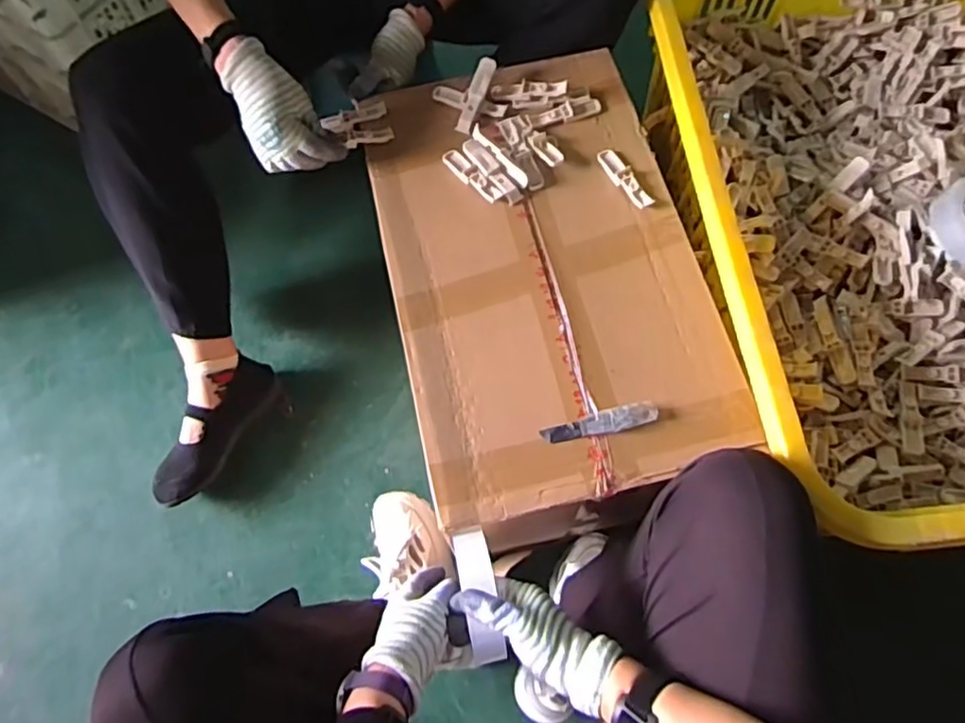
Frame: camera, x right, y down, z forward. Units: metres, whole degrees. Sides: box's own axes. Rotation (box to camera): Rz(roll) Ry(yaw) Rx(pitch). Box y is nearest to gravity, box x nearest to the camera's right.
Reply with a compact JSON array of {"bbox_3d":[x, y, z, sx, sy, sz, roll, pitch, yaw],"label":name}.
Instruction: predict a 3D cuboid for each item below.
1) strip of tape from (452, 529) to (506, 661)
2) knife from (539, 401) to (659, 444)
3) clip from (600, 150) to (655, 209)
[{"bbox_3d":[-0.003,0.231,0.638,0.034,0.018,0.123,-10,75,-4],"label":"strip of tape"},{"bbox_3d":[0.125,0.066,0.685,0.121,0.013,0.025,-15,68,-6],"label":"knife"},{"bbox_3d":[0.178,-0.231,0.817,0.026,0.011,0.099,-26,69,-10],"label":"clip"}]

